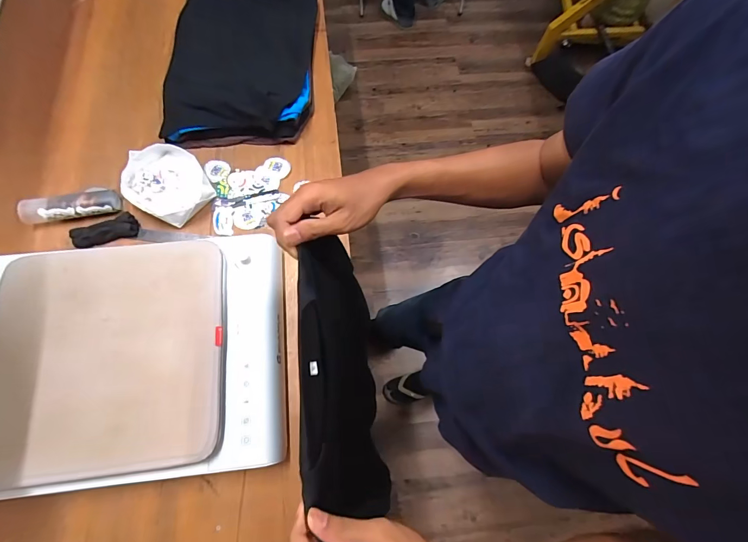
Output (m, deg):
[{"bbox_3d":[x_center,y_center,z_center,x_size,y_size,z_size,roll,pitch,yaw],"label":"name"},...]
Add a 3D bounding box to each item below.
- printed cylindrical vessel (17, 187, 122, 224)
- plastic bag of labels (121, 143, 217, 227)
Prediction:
[{"bbox_3d":[-0.655,-0.140,0.775,0.192,0.050,0.051,-12,72,-5],"label":"printed cylindrical vessel"},{"bbox_3d":[-0.453,-0.194,0.800,0.189,0.048,0.155,30,73,9],"label":"plastic bag of labels"}]

